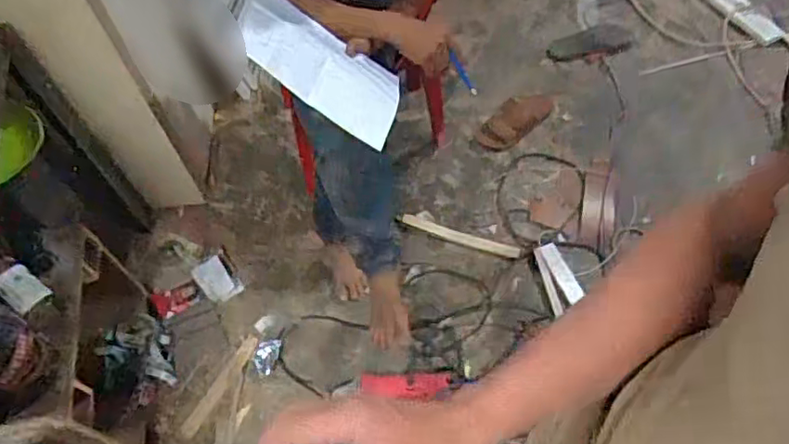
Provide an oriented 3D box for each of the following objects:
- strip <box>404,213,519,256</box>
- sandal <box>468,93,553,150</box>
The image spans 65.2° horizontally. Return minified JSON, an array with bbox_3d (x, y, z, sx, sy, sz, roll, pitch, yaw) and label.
[{"bbox_3d":[0.170,0.038,1.596,0.307,0.011,0.039,17,58,10],"label":"strip"},{"bbox_3d":[0.332,-0.287,1.752,0.257,0.047,0.102,-36,65,-18],"label":"sandal"}]

